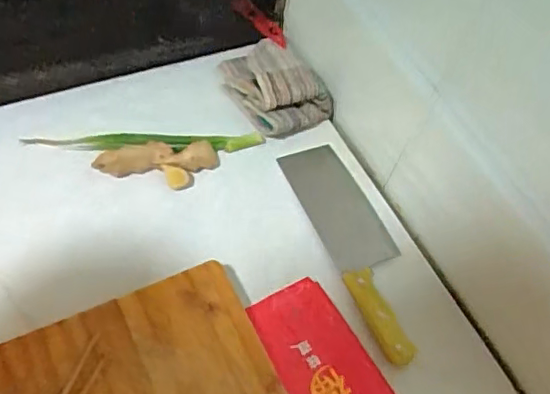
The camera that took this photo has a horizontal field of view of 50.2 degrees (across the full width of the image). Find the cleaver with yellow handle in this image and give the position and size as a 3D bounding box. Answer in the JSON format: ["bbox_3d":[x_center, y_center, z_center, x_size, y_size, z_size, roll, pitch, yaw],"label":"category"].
[{"bbox_3d":[0.097,0.054,0.683,0.083,0.029,0.289,-12,57,-22],"label":"cleaver with yellow handle"}]

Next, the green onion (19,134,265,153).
[{"bbox_3d":[-0.158,-0.068,0.720,0.287,0.014,0.025,0,58,-11],"label":"green onion"}]

